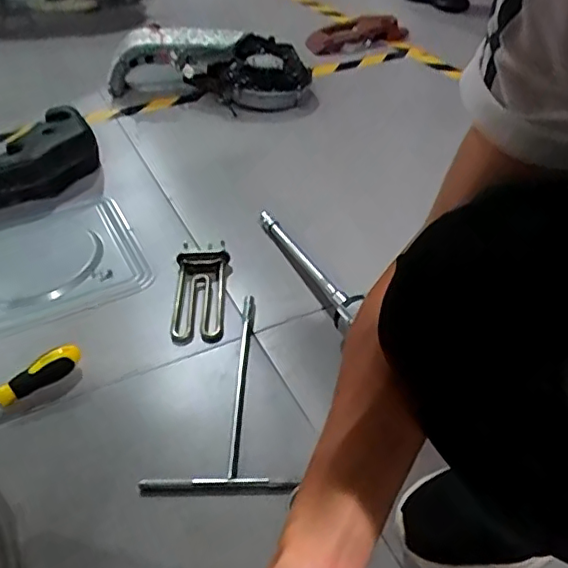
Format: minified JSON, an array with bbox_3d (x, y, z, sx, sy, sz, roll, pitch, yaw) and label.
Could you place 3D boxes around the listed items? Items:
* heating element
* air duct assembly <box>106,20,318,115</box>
[{"bbox_3d":[-0.116,0.007,0.824,0.074,0.035,0.181,-4,39,-3],"label":"heating element"},{"bbox_3d":[-0.143,-0.521,1.365,0.429,0.122,0.305,11,41,15],"label":"air duct assembly"}]

